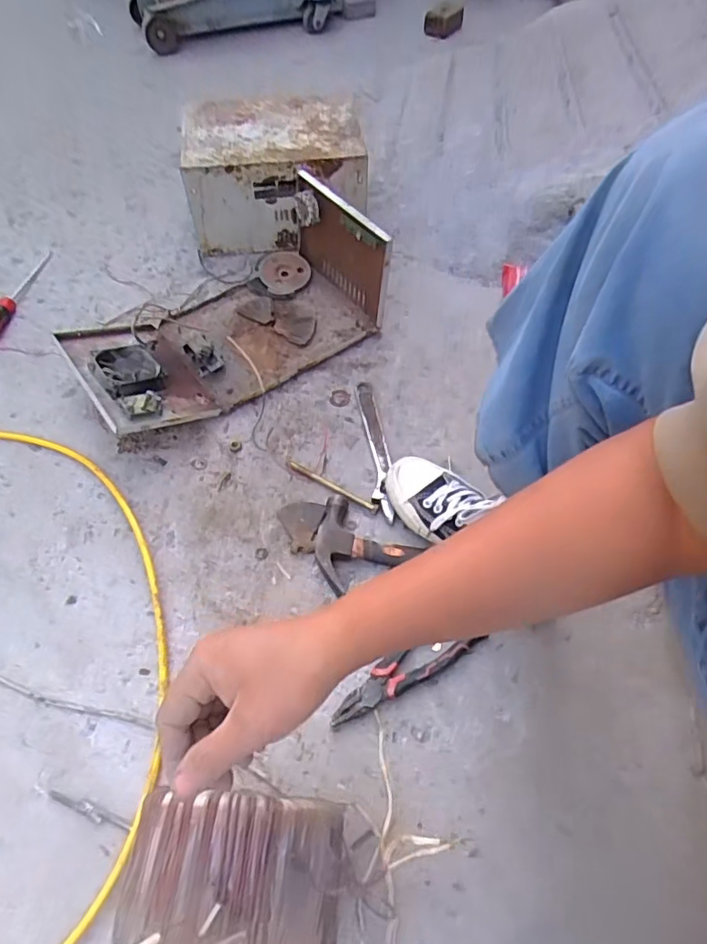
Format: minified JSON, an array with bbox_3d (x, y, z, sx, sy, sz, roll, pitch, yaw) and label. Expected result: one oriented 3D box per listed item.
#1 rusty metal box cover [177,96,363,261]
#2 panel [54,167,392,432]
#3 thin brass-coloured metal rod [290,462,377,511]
[{"bbox_3d":[-0.137,-0.531,1.009,0.300,0.177,0.211,-3,58,-4],"label":"rusty metal box cover"},{"bbox_3d":[-0.193,-0.244,0.830,0.450,0.167,0.233,-33,65,-21],"label":"panel"},{"bbox_3d":[-0.030,0.018,0.754,0.136,0.005,0.012,28,61,14],"label":"thin brass-coloured metal rod"}]

